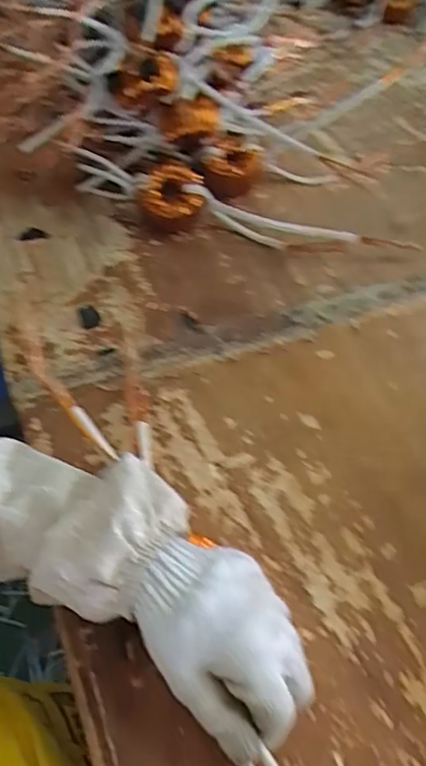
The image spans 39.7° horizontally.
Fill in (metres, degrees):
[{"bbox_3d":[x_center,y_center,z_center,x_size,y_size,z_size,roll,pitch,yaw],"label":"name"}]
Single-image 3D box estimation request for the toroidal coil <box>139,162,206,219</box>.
[{"bbox_3d":[-0.044,-0.231,0.710,0.073,0.027,0.068,2,62,-3],"label":"toroidal coil"}]

